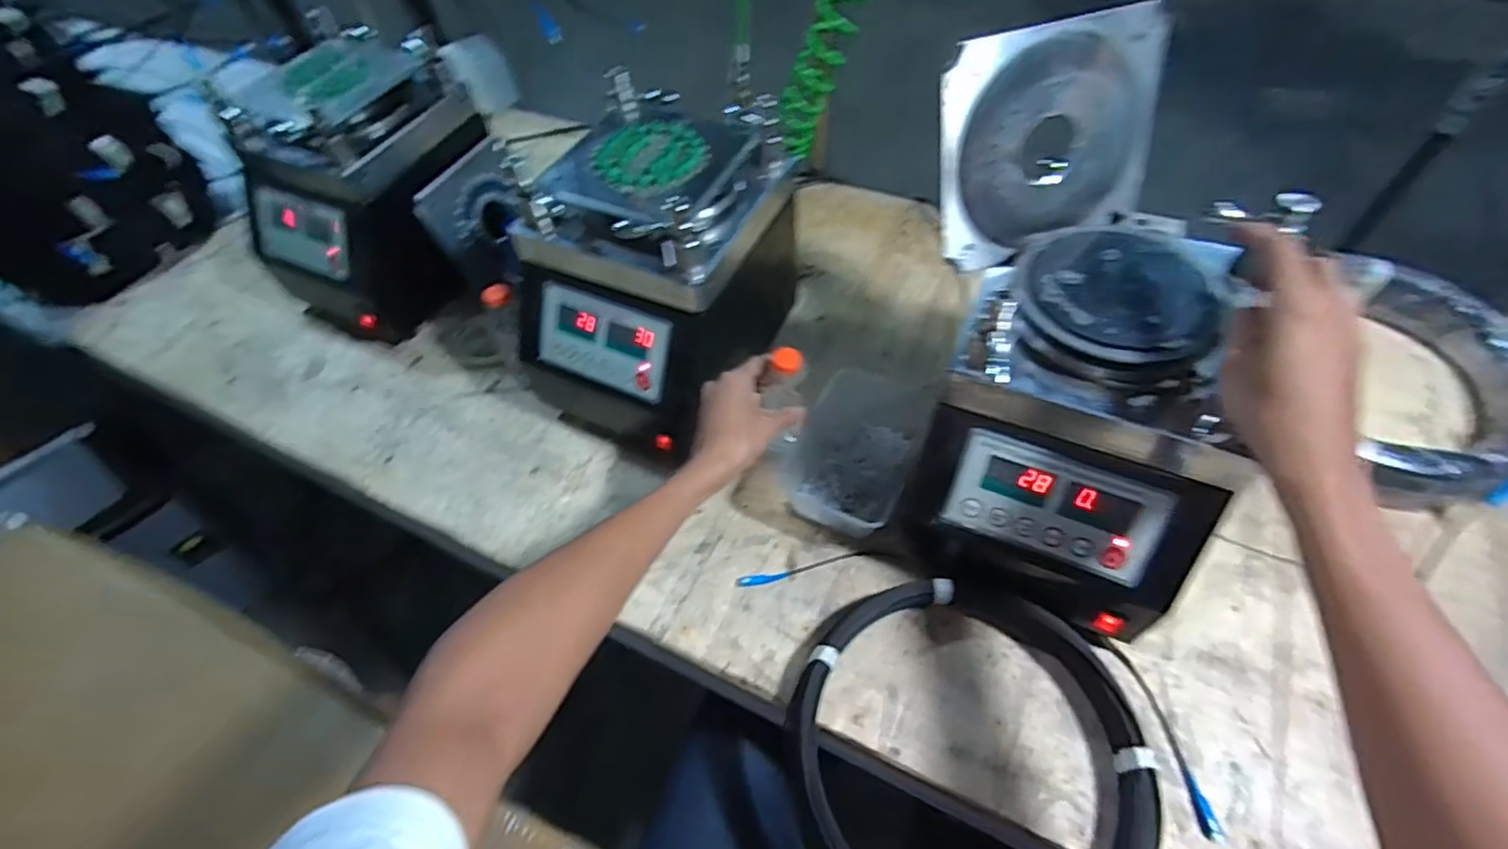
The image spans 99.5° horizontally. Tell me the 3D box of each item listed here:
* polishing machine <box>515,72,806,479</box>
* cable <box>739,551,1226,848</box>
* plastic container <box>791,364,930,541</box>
[{"bbox_3d":[-0.107,-0.158,0.709,0.212,0.285,0.259,21,58,19],"label":"polishing machine"},{"bbox_3d":[0.179,0.236,0.541,0.312,0.044,0.339,-2,54,3],"label":"cable"},{"bbox_3d":[0.110,0.025,0.688,0.115,0.072,0.170,16,56,15],"label":"plastic container"}]

